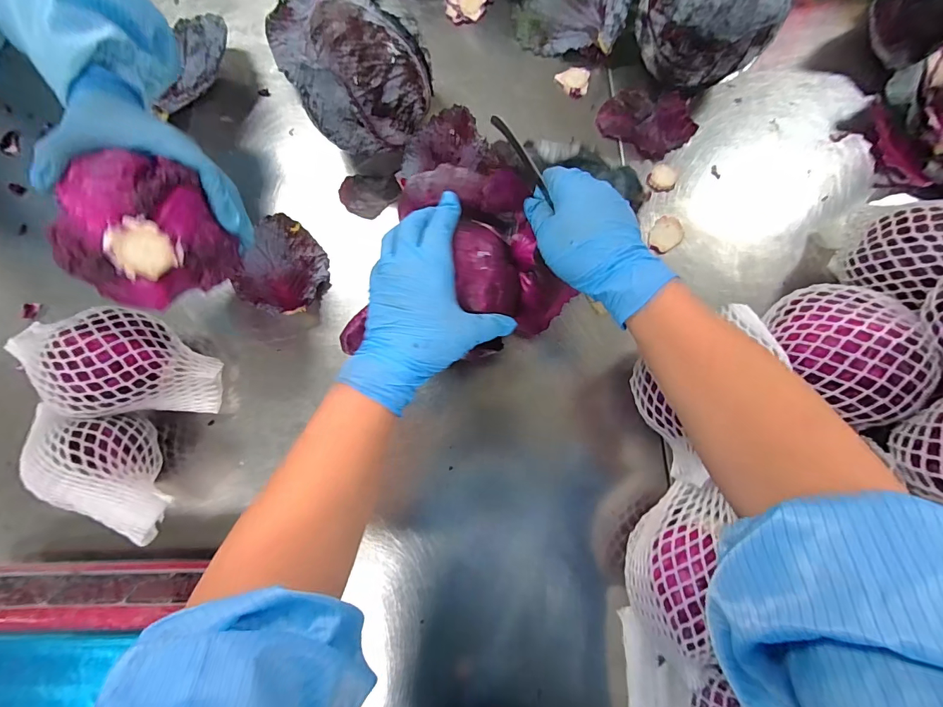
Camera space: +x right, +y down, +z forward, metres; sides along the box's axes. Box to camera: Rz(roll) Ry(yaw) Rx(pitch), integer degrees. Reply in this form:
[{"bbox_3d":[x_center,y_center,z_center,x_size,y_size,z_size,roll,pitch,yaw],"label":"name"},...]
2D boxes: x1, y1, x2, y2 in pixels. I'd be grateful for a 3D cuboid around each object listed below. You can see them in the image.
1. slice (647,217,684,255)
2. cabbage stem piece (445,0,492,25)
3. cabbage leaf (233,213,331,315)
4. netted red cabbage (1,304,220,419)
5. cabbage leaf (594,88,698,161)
[{"bbox_3d":[0.231,-0.142,0.479,0.035,0.004,0.045,44,85,6],"label":"slice"},{"bbox_3d":[-0.004,-0.463,0.532,0.060,0.011,0.056,0,82,1],"label":"cabbage stem piece"},{"bbox_3d":[-0.210,-0.098,0.465,0.079,0.041,0.105,18,83,4],"label":"cabbage leaf"},{"bbox_3d":[-0.356,0.011,0.420,0.149,0.104,0.106,-3,82,1],"label":"netted red cabbage"},{"bbox_3d":[0.215,-0.284,0.496,0.110,0.018,0.079,32,84,5],"label":"cabbage leaf"}]

